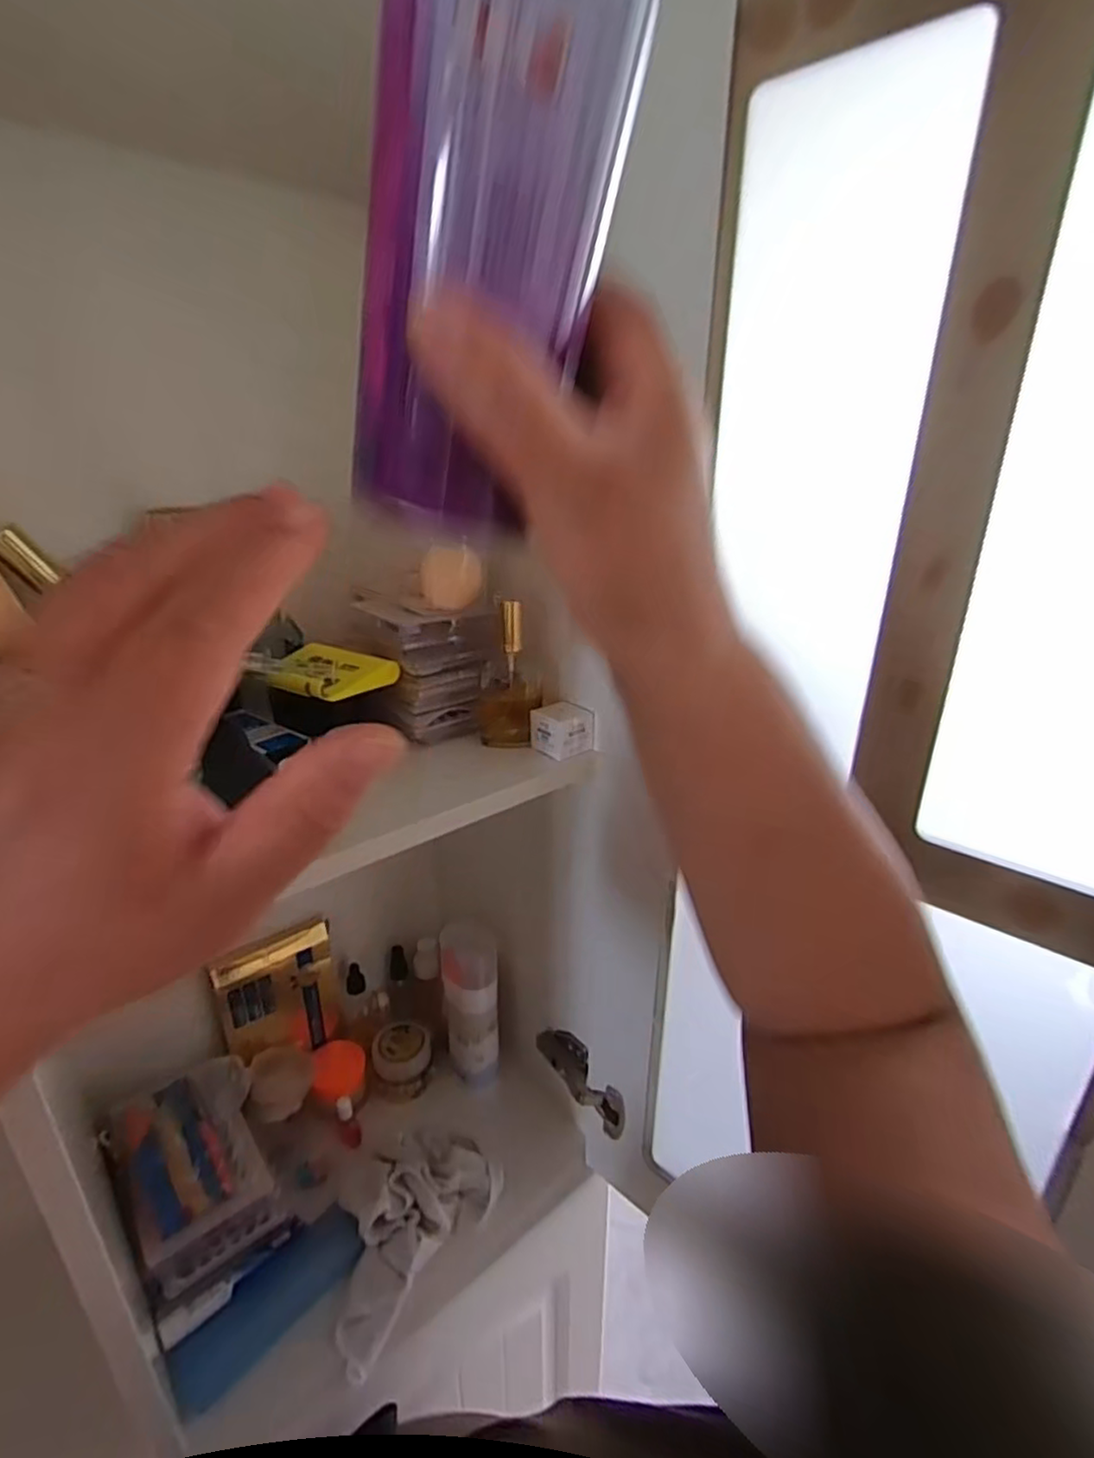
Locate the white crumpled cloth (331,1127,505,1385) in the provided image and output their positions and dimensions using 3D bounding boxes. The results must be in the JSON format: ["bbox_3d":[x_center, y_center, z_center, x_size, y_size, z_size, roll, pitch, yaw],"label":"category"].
[{"bbox_3d":[-0.126,0.433,0.597,0.097,0.055,0.182,16,27,34],"label":"white crumpled cloth"}]

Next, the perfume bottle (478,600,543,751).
[{"bbox_3d":[-0.031,-0.042,0.534,0.047,0.110,0.030,-3,23,-8],"label":"perfume bottle"}]

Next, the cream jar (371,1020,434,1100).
[{"bbox_3d":[-0.161,0.373,0.746,0.066,0.062,0.064,0,22,0],"label":"cream jar"}]

